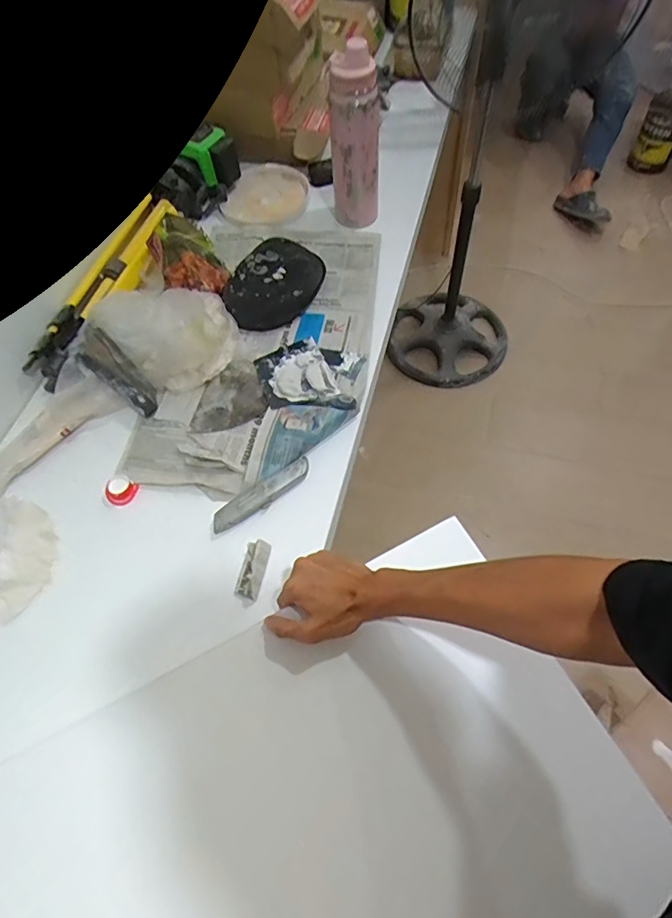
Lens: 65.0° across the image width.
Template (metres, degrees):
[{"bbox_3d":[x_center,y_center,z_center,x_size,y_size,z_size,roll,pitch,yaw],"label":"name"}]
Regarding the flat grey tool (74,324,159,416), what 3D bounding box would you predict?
[{"bbox_3d":[-0.315,-0.127,0.759,0.151,0.042,0.051,44,69,3],"label":"flat grey tool"}]

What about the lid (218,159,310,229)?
[{"bbox_3d":[-0.132,-0.520,1.028,0.152,0.018,0.179,15,62,12],"label":"lid"}]

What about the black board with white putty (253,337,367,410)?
[{"bbox_3d":[-0.044,-0.131,0.786,0.157,0.031,0.142,4,60,6],"label":"black board with white putty"}]

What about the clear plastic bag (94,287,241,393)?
[{"bbox_3d":[-0.244,-0.200,0.795,0.178,0.088,0.165,-39,65,-18],"label":"clear plastic bag"}]

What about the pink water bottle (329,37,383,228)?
[{"bbox_3d":[0.031,-0.521,0.878,0.081,0.259,0.065,-12,60,-4],"label":"pink water bottle"}]

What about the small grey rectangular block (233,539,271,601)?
[{"bbox_3d":[-0.102,0.133,0.640,0.030,0.020,0.070,10,61,9],"label":"small grey rectangular block"}]

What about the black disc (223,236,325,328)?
[{"bbox_3d":[-0.106,-0.292,0.874,0.141,0.035,0.186,35,67,21],"label":"black disc"}]

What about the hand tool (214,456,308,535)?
[{"bbox_3d":[-0.096,0.047,0.688,0.144,0.017,0.032,-30,62,-14],"label":"hand tool"}]

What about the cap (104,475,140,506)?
[{"bbox_3d":[-0.290,0.042,0.708,0.044,0.014,0.038,27,65,18],"label":"cap"}]

